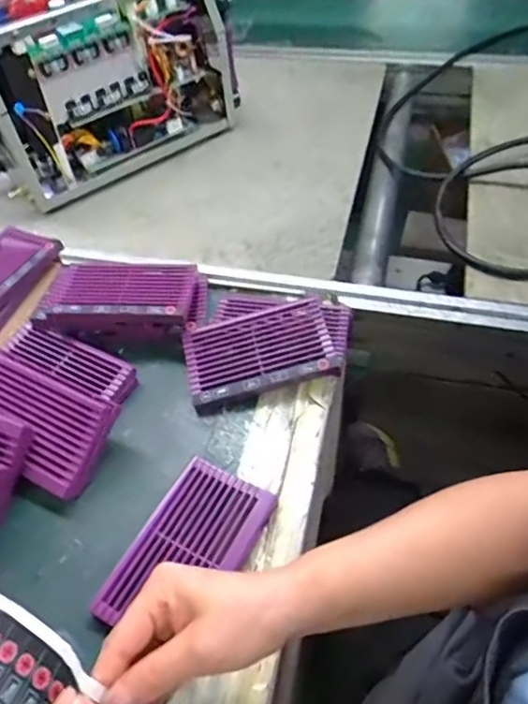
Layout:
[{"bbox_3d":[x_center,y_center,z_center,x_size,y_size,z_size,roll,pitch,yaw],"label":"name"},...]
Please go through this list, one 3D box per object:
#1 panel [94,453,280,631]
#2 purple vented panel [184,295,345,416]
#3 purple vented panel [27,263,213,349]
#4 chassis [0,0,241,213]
[{"bbox_3d":[-0.062,0.164,0.445,0.085,0.017,0.146,23,57,22],"label":"panel"},{"bbox_3d":[-0.005,-0.007,0.567,0.154,0.027,0.115,-14,51,-6],"label":"purple vented panel"},{"bbox_3d":[-0.158,-0.063,0.603,0.183,0.036,0.099,0,51,6],"label":"purple vented panel"},{"bbox_3d":[-0.229,-0.398,0.795,0.359,0.228,0.145,-35,56,-21],"label":"chassis"}]

